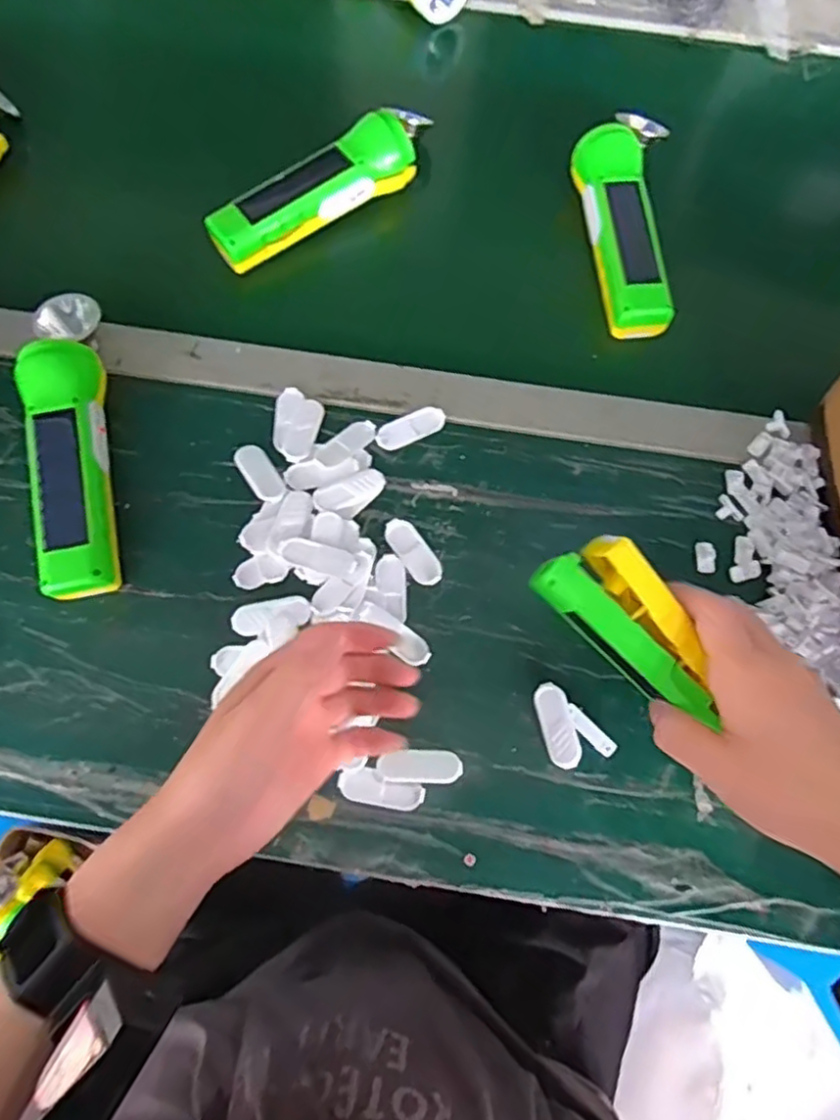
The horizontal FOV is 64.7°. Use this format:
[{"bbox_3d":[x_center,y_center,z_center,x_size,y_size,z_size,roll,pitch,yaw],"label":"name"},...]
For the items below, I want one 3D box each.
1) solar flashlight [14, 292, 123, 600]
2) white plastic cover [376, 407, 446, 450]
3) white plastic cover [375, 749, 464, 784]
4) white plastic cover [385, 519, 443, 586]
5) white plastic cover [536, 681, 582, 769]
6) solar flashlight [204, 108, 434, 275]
[{"bbox_3d":[-0.231,-0.079,0.439,0.047,0.047,0.208,-13,72,-5],"label":"solar flashlight"},{"bbox_3d":[-0.006,-0.093,0.469,0.050,0.004,0.020,-23,73,-8],"label":"white plastic cover"},{"bbox_3d":[0.000,0.124,0.399,0.050,0.008,0.019,0,71,-1],"label":"white plastic cover"},{"bbox_3d":[-0.005,-0.005,0.441,0.020,0.004,0.051,-34,75,-11],"label":"white plastic cover"},{"bbox_3d":[0.085,0.101,0.407,0.019,0.006,0.050,-19,71,17],"label":"white plastic cover"},{"bbox_3d":[-0.070,-0.293,0.515,0.201,0.040,0.046,-36,75,-12],"label":"solar flashlight"}]

